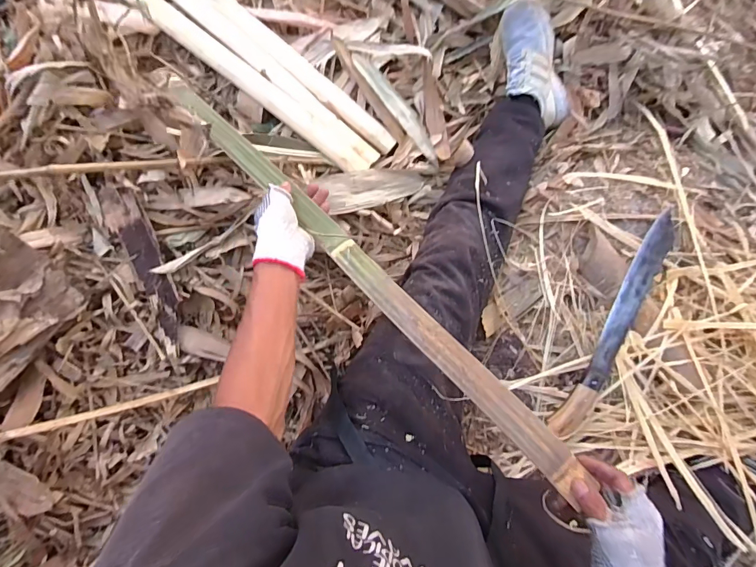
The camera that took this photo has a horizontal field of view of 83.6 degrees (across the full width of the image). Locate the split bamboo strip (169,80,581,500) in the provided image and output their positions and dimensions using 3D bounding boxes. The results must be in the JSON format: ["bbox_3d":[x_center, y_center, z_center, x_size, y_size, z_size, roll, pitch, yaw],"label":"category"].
[{"bbox_3d":[-0.054,-0.055,0.569,0.038,0.007,0.755,-37,69,-21],"label":"split bamboo strip"}]

